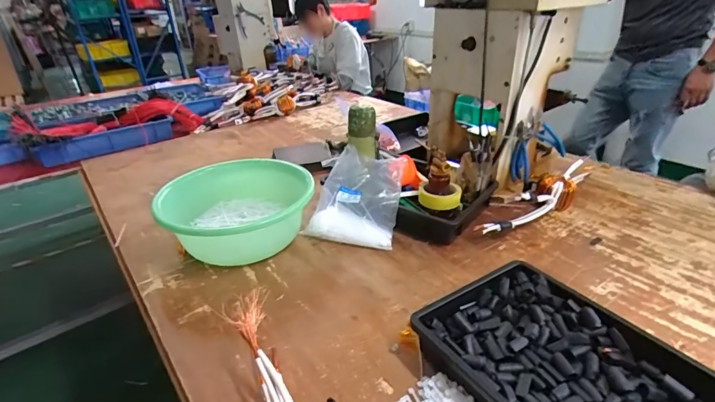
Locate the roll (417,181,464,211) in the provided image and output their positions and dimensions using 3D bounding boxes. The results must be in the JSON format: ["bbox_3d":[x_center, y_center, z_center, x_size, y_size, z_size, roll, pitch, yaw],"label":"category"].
[{"bbox_3d":[0.195,-0.015,0.937,0.100,0.041,0.100,-2,28,1],"label":"roll"}]

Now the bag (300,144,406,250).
[{"bbox_3d":[-0.005,-0.009,0.899,0.194,0.144,0.186,5,29,15],"label":"bag"}]

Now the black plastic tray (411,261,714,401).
[{"bbox_3d":[0.290,0.226,0.506,0.274,0.067,0.365,-19,32,-28],"label":"black plastic tray"}]

